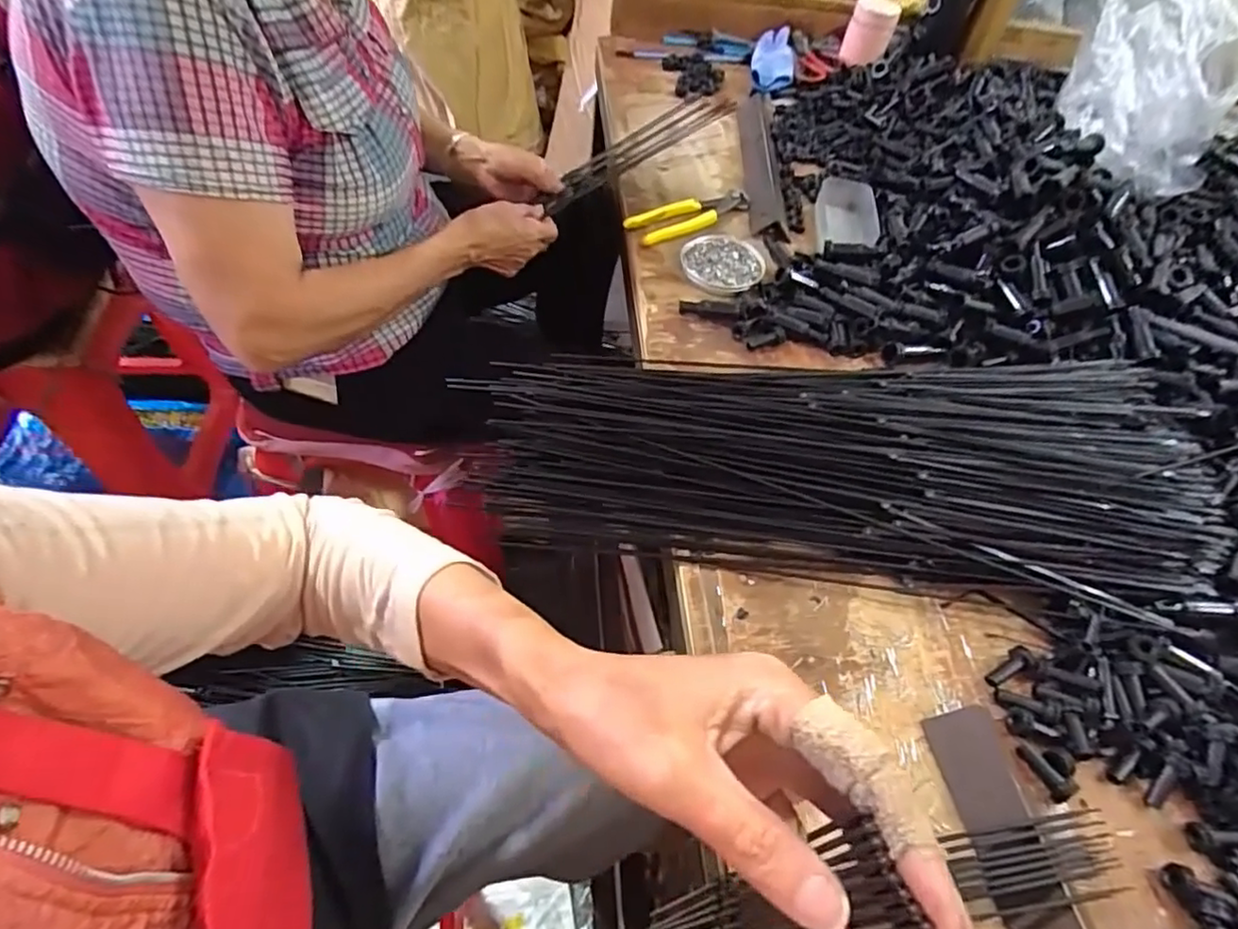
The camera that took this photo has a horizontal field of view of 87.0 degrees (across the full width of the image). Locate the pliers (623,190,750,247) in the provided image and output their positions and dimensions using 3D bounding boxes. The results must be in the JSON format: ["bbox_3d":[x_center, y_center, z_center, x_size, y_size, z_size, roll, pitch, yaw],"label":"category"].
[{"bbox_3d":[0.081,-0.292,0.762,0.155,0.012,0.053,-27,62,-25],"label":"pliers"}]

